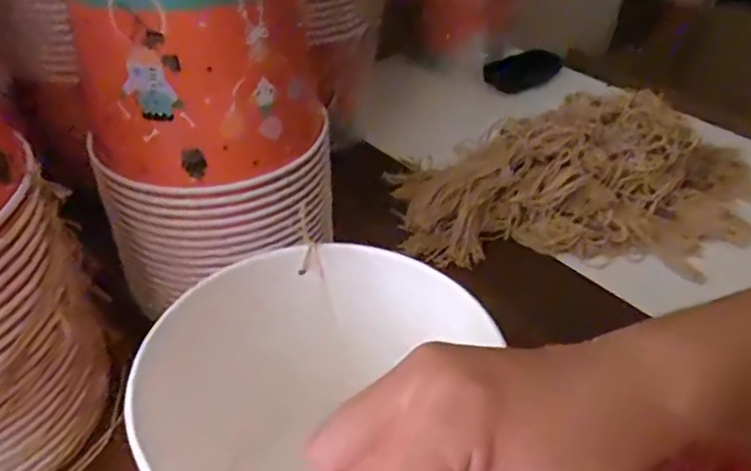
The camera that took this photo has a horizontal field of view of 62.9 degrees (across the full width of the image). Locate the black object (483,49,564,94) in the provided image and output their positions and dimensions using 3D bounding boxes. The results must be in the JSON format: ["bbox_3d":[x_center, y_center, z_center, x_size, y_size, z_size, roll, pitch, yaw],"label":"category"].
[{"bbox_3d":[0.185,-0.207,0.782,0.108,0.048,0.028,-9,41,-12],"label":"black object"}]

